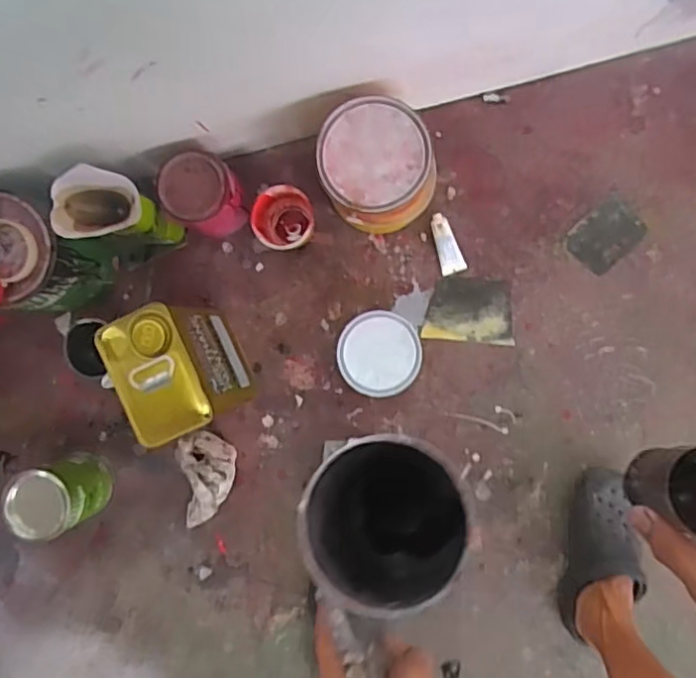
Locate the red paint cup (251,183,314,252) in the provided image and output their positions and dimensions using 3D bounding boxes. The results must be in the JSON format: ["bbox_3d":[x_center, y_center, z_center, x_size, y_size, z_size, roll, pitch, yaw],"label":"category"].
[{"bbox_3d":[-0.100,-0.188,0.979,0.088,0.088,0.086,0,89,5],"label":"red paint cup"}]

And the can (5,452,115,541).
[{"bbox_3d":[-0.455,0.246,0.995,0.107,0.142,0.104,0,89,5],"label":"can"}]

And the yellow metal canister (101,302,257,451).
[{"bbox_3d":[-0.234,0.045,0.911,0.125,0.263,0.167,-25,87,4],"label":"yellow metal canister"}]

